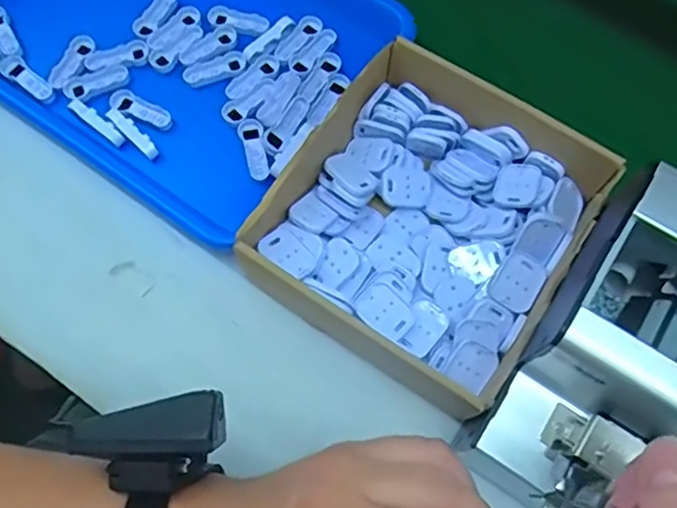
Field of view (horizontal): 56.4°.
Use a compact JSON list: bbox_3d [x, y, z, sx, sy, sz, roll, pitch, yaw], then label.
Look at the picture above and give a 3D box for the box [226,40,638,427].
[{"bbox_3d":[0.067,-0.029,0.444,0.186,0.056,0.226,33,73,10],"label":"box"}]

